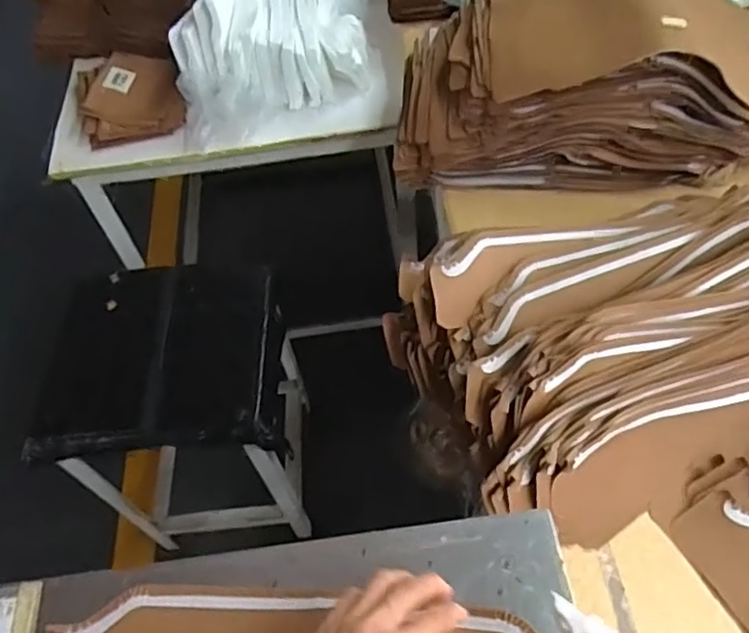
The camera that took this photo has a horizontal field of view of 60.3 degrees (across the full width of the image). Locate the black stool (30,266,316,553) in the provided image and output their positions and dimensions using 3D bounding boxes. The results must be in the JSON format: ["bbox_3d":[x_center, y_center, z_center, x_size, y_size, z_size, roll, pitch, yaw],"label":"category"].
[{"bbox_3d":[-0.320,0.179,1.203,0.363,0.480,0.327,-4,56,2],"label":"black stool"}]

